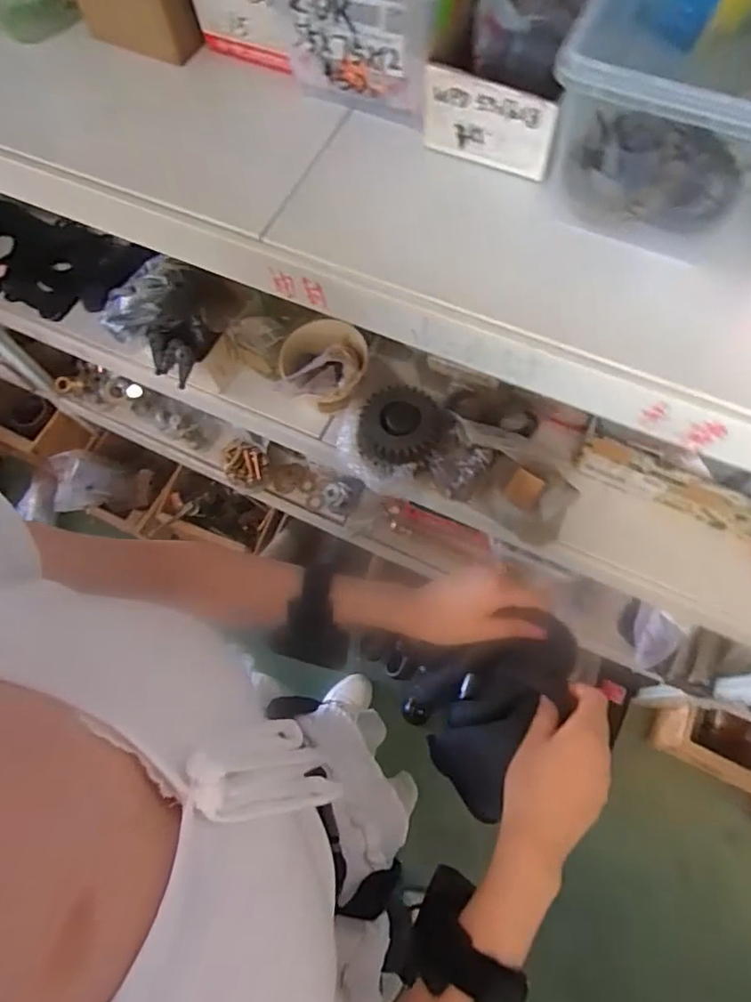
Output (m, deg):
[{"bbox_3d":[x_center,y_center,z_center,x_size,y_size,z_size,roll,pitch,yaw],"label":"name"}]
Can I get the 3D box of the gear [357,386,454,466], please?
[{"bbox_3d":[0.036,-0.094,0.730,0.113,0.025,0.099,-3,69,1],"label":"gear"}]

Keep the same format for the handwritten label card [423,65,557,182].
[{"bbox_3d":[0.087,-0.291,0.453,0.103,0.067,0.007,22,72,10],"label":"handwritten label card"}]

